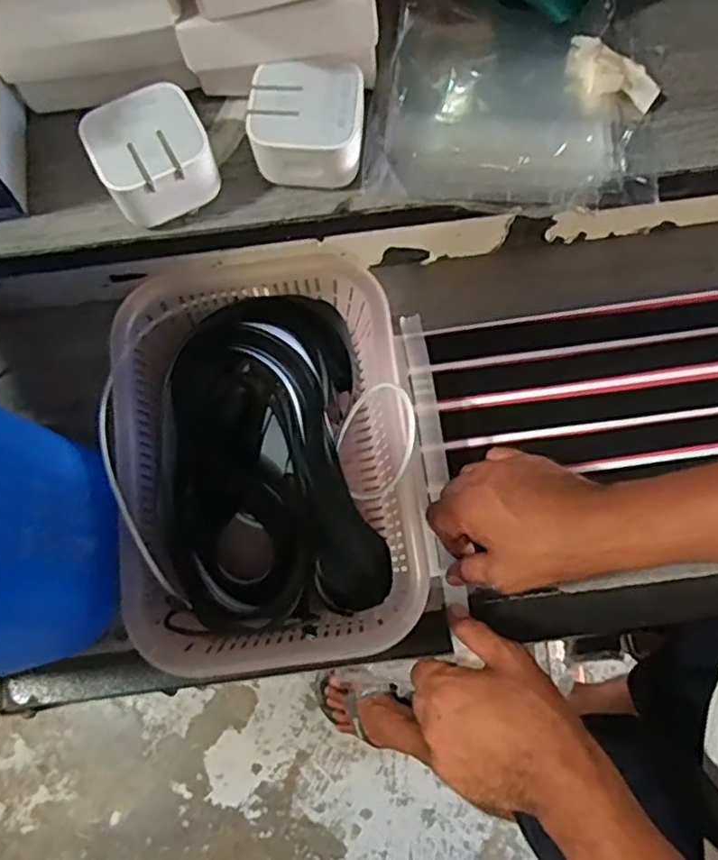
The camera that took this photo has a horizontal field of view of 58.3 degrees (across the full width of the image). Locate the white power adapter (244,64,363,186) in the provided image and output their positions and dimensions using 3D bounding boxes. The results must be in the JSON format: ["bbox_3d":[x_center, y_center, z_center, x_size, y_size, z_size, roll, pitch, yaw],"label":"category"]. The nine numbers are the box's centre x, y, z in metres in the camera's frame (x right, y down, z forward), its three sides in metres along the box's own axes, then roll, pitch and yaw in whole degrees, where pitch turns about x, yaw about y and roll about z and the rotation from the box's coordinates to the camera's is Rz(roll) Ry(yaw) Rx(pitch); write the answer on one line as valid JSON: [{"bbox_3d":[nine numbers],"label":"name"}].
[{"bbox_3d":[-0.021,-0.129,0.272,0.046,0.024,0.046,2,74,2],"label":"white power adapter"}]

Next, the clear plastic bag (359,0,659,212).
[{"bbox_3d":[0.069,-0.147,0.287,0.118,0.016,0.117,11,75,4],"label":"clear plastic bag"}]

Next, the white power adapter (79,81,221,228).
[{"bbox_3d":[-0.086,-0.114,0.270,0.044,0.027,0.049,-27,75,-6],"label":"white power adapter"}]

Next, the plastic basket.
[{"bbox_3d":[-0.065,0.013,0.510,0.227,0.084,0.319,-6,74,0],"label":"plastic basket"}]

